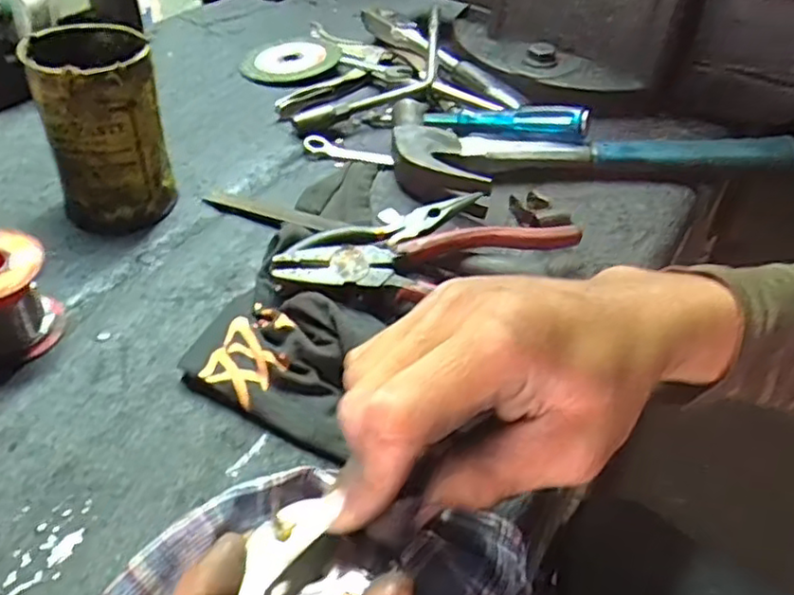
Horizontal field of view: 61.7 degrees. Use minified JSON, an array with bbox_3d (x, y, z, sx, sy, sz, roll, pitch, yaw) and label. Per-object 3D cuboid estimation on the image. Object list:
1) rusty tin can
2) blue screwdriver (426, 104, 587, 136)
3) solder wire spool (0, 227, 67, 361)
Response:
[{"bbox_3d":[-0.191,-0.109,0.439,0.069,0.119,0.069,-12,45,-18],"label":"rusty tin can"},{"bbox_3d":[0.087,-0.145,0.544,0.133,0.022,0.020,8,41,27],"label":"blue screwdriver"},{"bbox_3d":[-0.213,0.002,0.362,0.051,0.060,0.051,3,42,-2],"label":"solder wire spool"}]

